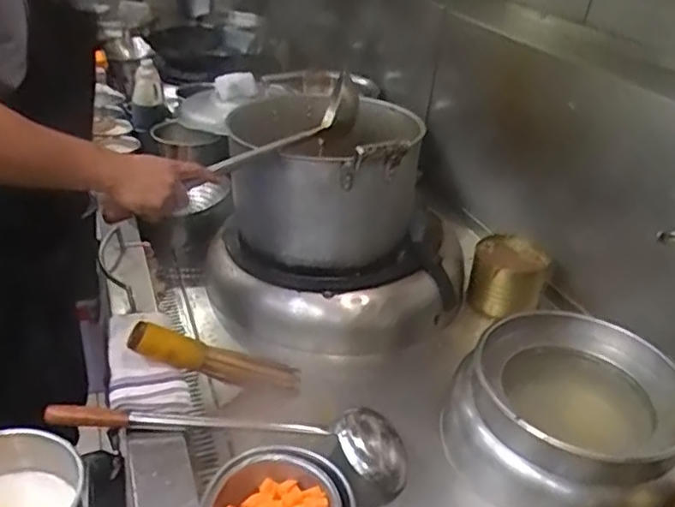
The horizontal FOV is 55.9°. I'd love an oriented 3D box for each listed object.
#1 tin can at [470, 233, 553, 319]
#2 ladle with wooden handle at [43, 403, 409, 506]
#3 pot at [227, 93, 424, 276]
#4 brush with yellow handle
[{"bbox_3d":[0.353,0.049,1.327,0.148,0.118,0.147,6,30,-3],"label":"tin can"},{"bbox_3d":[-0.144,0.257,0.934,0.501,0.090,0.124,8,30,1],"label":"ladle with wooden handle"},{"bbox_3d":[-0.026,-0.171,1.255,0.355,0.249,0.379,6,30,-3],"label":"pot"},{"bbox_3d":[-0.196,0.170,1.055,0.282,0.060,0.061,19,27,-15],"label":"brush with yellow handle"}]

